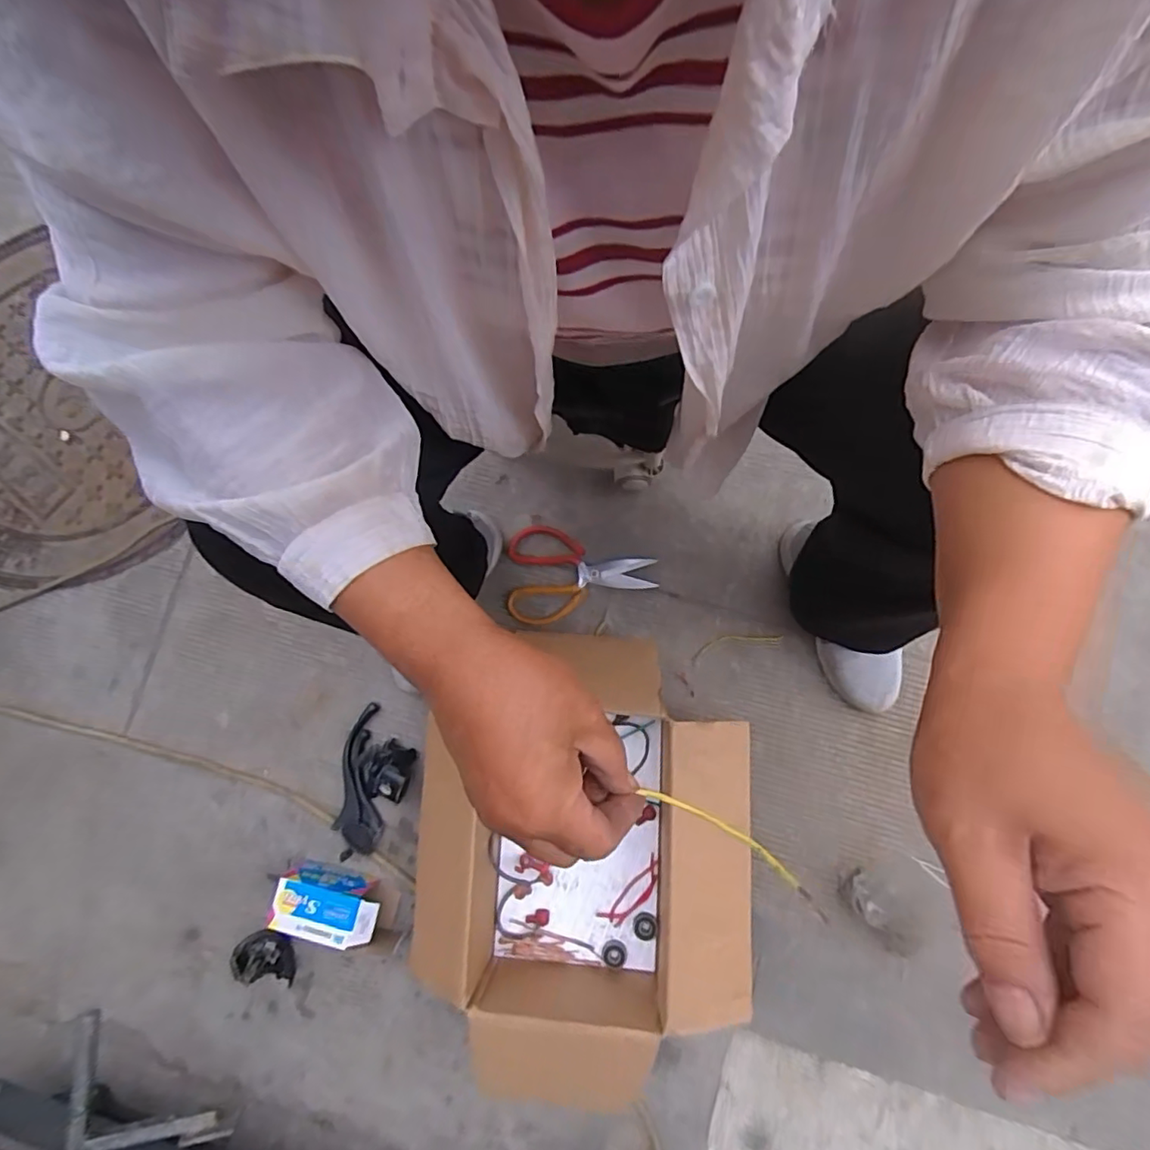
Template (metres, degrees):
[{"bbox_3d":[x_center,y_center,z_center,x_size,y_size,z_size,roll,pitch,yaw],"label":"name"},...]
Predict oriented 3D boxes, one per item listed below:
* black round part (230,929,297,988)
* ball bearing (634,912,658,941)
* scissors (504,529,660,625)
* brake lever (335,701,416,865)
[{"bbox_3d":[-0.388,0.481,0.731,0.070,0.033,0.066,0,81,3],"label":"black round part"},{"bbox_3d":[0.086,0.428,0.707,0.027,0.011,0.031,14,82,5],"label":"ball bearing"},{"bbox_3d":[0.006,0.000,0.791,0.192,0.018,0.132,1,81,3],"label":"scissors"},{"bbox_3d":[-0.266,0.270,0.746,0.098,0.044,0.185,16,82,5],"label":"brake lever"}]

